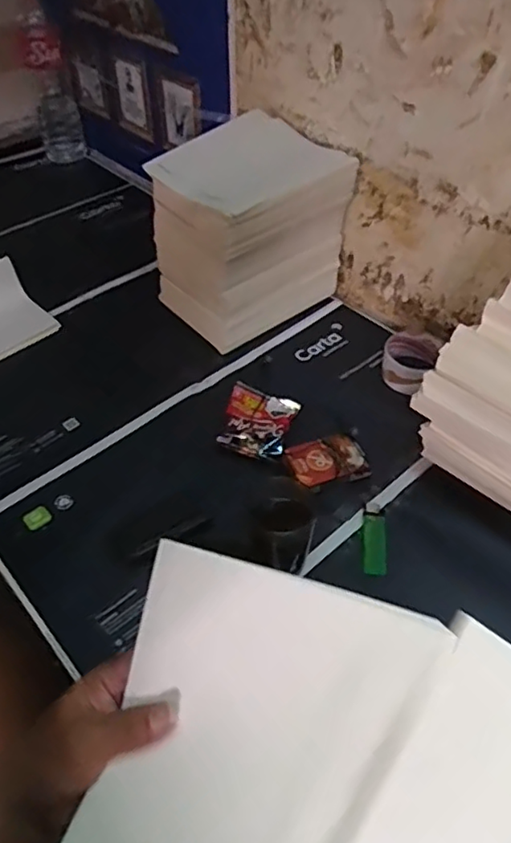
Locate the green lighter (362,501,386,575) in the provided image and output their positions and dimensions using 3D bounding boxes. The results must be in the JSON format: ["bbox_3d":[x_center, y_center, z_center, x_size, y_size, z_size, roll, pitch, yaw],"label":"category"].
[{"bbox_3d":[0.127,0.123,0.636,0.024,0.012,0.082,4,47,5],"label":"green lighter"}]

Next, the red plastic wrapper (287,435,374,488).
[{"bbox_3d":[0.084,0.048,0.697,0.086,0.017,0.060,-14,48,-12],"label":"red plastic wrapper"}]

